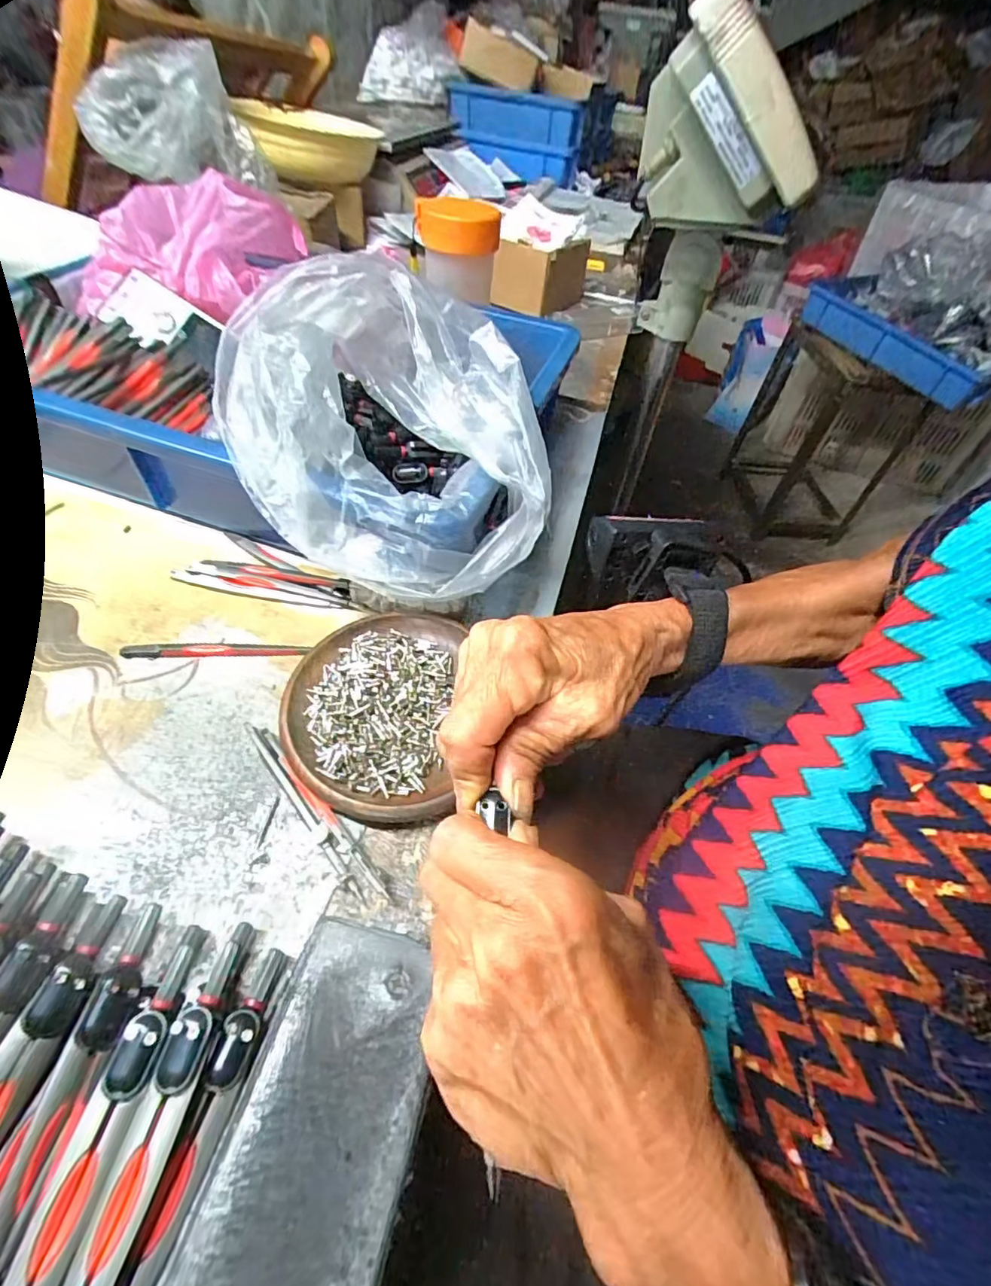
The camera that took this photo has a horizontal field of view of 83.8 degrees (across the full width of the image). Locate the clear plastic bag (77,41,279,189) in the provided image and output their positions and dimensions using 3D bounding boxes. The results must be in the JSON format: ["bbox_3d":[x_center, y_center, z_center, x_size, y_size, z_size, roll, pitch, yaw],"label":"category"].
[{"bbox_3d":[-0.332,-0.544,0.565,0.164,0.094,0.104,-16,52,-20],"label":"clear plastic bag"}]

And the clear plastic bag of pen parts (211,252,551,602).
[{"bbox_3d":[-0.053,-0.124,0.312,0.179,0.107,0.153,13,49,4],"label":"clear plastic bag of pen parts"}]

